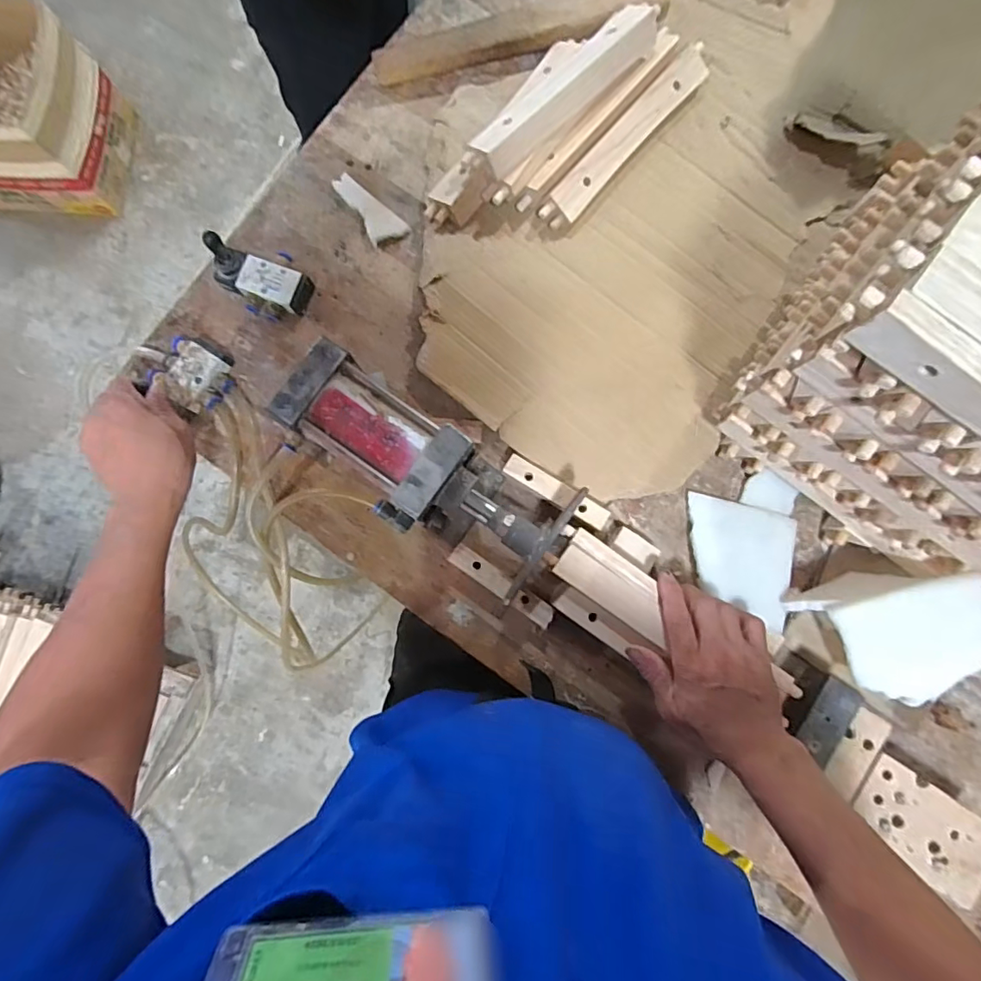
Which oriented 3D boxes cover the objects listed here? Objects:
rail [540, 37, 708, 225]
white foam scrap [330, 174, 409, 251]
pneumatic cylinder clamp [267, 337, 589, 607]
[{"bbox_3d":[0.160,-0.412,0.622,0.036,0.028,0.272,42,84,3],"label":"rail"},{"bbox_3d":[-0.142,-0.334,0.624,0.043,0.004,0.099,-35,85,-5],"label":"white foam scrap"},{"bbox_3d":[-0.075,-0.023,0.538,0.333,0.090,0.123,31,83,2],"label":"pneumatic cylinder clamp"}]

